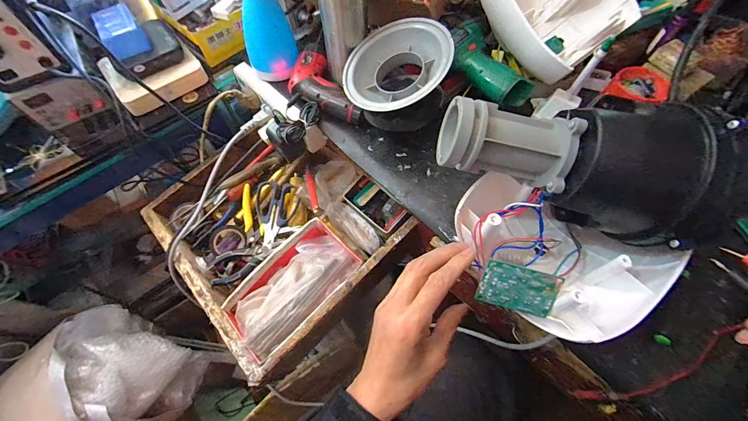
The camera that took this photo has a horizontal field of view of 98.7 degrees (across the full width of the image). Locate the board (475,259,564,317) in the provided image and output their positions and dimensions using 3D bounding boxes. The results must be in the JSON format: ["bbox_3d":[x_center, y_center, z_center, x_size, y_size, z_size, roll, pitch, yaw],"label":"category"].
[{"bbox_3d":[0.139,0.076,0.311,0.068,0.047,0.004,14,24,8],"label":"board"}]

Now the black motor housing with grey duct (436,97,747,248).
[{"bbox_3d":[0.190,-0.049,0.309,0.236,0.092,0.099,16,63,10],"label":"black motor housing with grey duct"}]

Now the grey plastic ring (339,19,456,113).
[{"bbox_3d":[0.035,-0.200,0.457,0.151,0.043,0.151,-6,73,20],"label":"grey plastic ring"}]

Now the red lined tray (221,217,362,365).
[{"bbox_3d":[-0.133,0.124,0.523,0.209,0.060,0.127,-40,68,-18],"label":"red lined tray"}]

